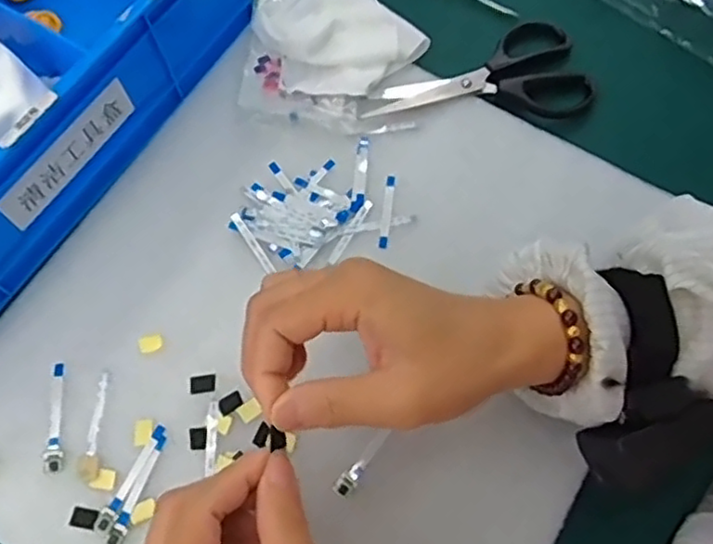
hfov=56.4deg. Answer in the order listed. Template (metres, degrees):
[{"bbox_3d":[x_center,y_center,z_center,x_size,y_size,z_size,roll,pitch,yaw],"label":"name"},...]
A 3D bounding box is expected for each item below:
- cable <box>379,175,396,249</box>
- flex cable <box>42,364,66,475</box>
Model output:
[{"bbox_3d":[0.019,-0.038,0.417,0.006,0.004,0.049,7,68,3],"label":"cable"},{"bbox_3d":[-0.168,0.080,0.369,0.011,0.004,0.060,-7,68,-3],"label":"flex cable"}]

